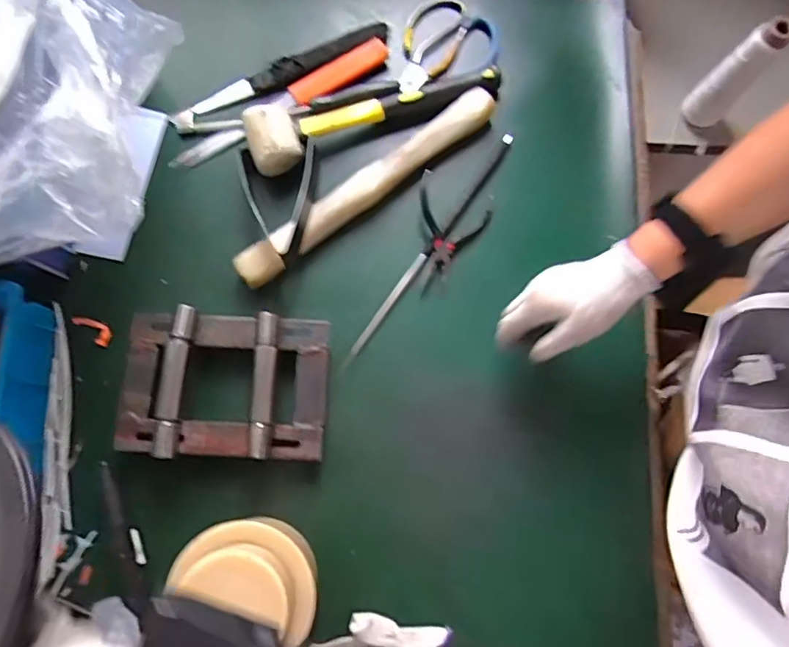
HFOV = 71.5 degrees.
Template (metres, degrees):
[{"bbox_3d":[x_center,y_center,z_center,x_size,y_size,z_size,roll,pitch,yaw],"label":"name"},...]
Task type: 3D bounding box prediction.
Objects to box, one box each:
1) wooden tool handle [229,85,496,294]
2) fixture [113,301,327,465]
[{"bbox_3d":[-0.025,-0.150,0.578,0.325,0.036,0.036,-39,81,-8],"label":"wooden tool handle"},{"bbox_3d":[-0.163,0.059,0.531,0.191,0.050,0.134,1,78,0],"label":"fixture"}]

